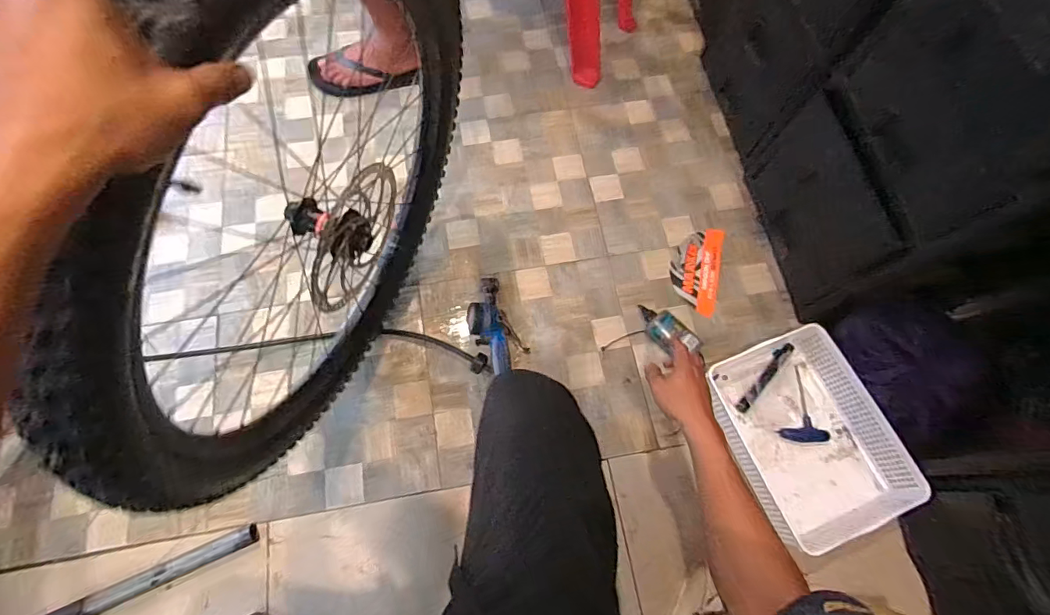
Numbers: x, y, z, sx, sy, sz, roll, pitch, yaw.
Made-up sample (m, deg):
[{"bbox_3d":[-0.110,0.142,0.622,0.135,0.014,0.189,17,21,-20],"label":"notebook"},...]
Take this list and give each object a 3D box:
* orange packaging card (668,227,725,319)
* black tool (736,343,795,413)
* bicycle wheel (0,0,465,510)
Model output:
[{"bbox_3d":[0.359,-0.083,1.016,0.102,0.008,0.195,13,70,3],"label":"orange packaging card"},{"bbox_3d":[0.458,0.130,0.919,0.027,0.016,0.168,42,74,13],"label":"black tool"},{"bbox_3d":[-0.231,-0.098,0.609,0.092,0.710,0.667,18,71,5],"label":"bicycle wheel"}]

